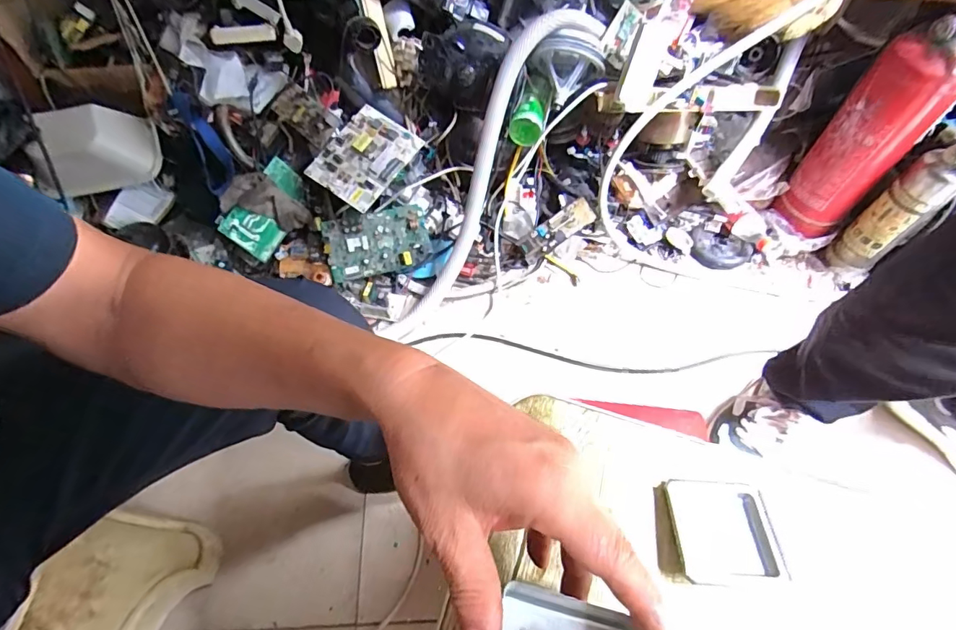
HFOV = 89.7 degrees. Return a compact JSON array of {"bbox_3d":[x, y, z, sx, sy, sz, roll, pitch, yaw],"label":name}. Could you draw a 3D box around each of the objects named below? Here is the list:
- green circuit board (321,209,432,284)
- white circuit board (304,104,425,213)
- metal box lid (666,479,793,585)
[{"bbox_3d":[-0.203,-0.148,0.984,0.204,0.020,0.123,-13,91,-12],"label":"green circuit board"},{"bbox_3d":[-0.225,-0.313,0.949,0.148,0.013,0.196,33,76,7],"label":"white circuit board"},{"bbox_3d":[0.175,0.153,0.343,0.068,0.012,0.066,2,58,0],"label":"metal box lid"}]

